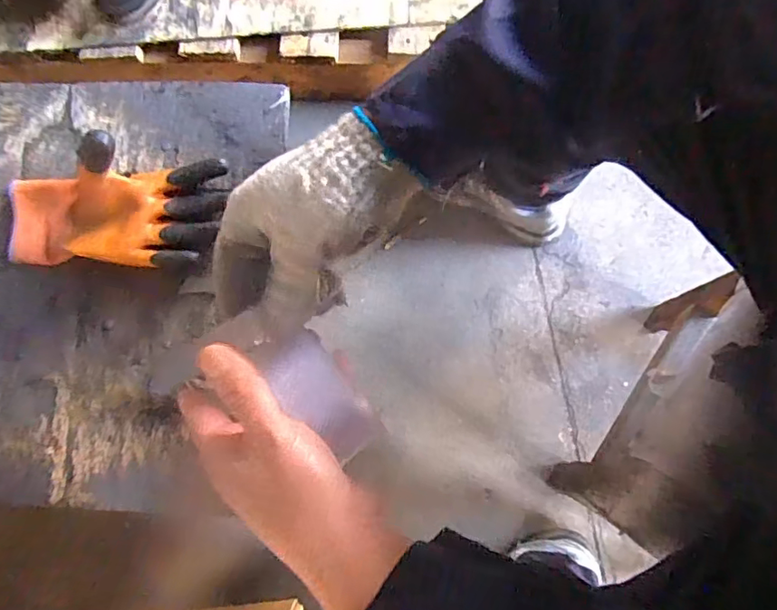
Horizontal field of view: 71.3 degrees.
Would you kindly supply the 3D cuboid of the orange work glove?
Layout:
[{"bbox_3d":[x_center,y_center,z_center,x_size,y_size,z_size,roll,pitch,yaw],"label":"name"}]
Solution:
[{"bbox_3d":[-0.262,-0.105,0.528,0.202,0.035,0.133,3,80,3],"label":"orange work glove"}]

